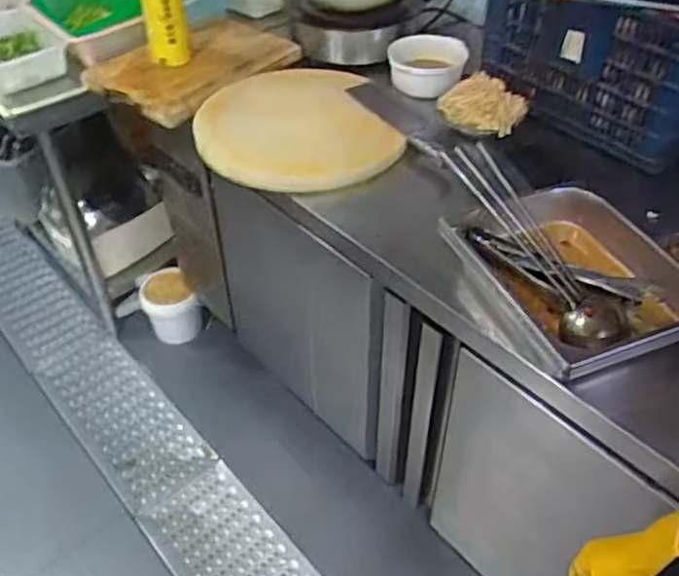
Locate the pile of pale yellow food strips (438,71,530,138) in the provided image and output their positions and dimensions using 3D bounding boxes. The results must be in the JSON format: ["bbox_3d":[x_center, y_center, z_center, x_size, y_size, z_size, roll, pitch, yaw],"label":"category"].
[{"bbox_3d":[0.268,-0.340,1.256,0.162,0.070,0.130,10,44,10],"label":"pile of pale yellow food strips"}]

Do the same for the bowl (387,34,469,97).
[{"bbox_3d":[0.182,-0.471,1.399,0.130,0.081,0.158,25,48,24],"label":"bowl"}]

